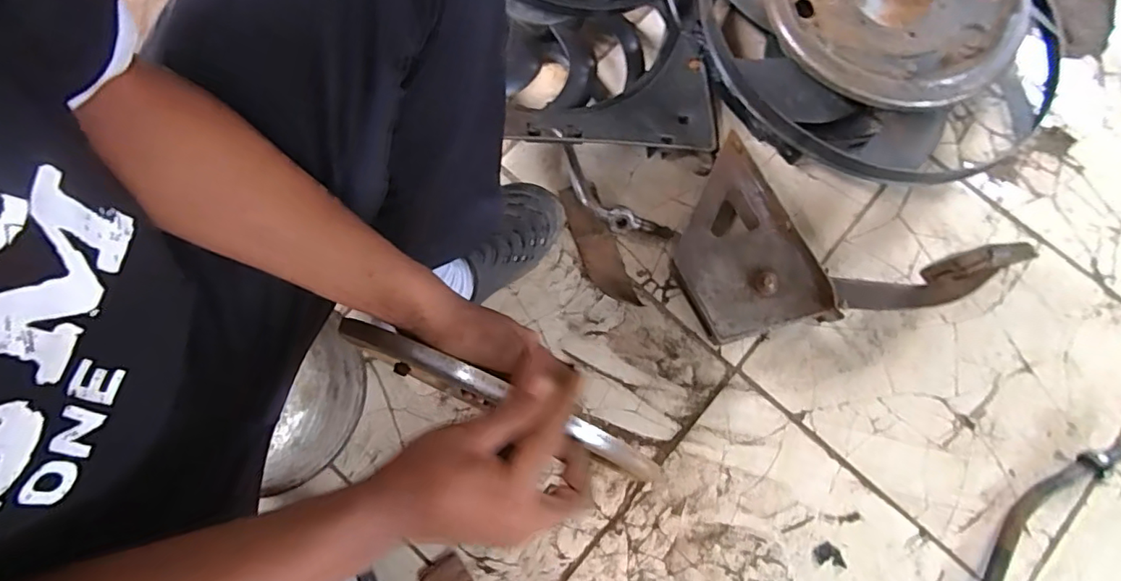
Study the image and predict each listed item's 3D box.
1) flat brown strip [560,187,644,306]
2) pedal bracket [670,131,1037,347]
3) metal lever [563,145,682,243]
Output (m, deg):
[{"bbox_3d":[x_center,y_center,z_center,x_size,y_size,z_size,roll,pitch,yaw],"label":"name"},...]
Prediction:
[{"bbox_3d":[0.048,-0.056,0.714,0.048,0.026,0.172,-21,78,-3],"label":"flat brown strip"},{"bbox_3d":[0.310,-0.072,0.664,0.347,0.107,0.225,-8,78,0],"label":"pedal bracket"},{"bbox_3d":[0.066,-0.112,0.716,0.187,0.042,0.059,38,82,9],"label":"metal lever"}]

